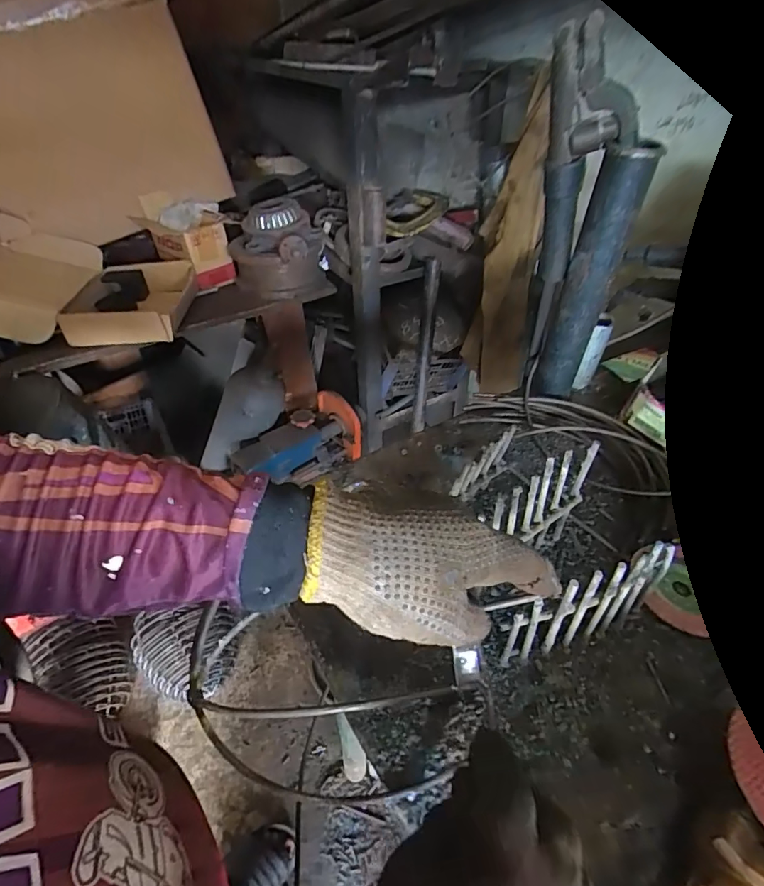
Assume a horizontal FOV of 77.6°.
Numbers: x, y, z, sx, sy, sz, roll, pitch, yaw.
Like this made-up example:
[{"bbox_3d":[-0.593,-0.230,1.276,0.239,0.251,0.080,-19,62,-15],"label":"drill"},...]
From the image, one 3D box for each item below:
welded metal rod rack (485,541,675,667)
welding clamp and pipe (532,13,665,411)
[{"bbox_3d":[0.153,0.125,0.367,0.166,0.116,0.016,-14,44,-12],"label":"welded metal rod rack"},{"bbox_3d":[0.218,-0.218,0.538,0.100,0.371,0.051,27,50,28],"label":"welding clamp and pipe"}]

